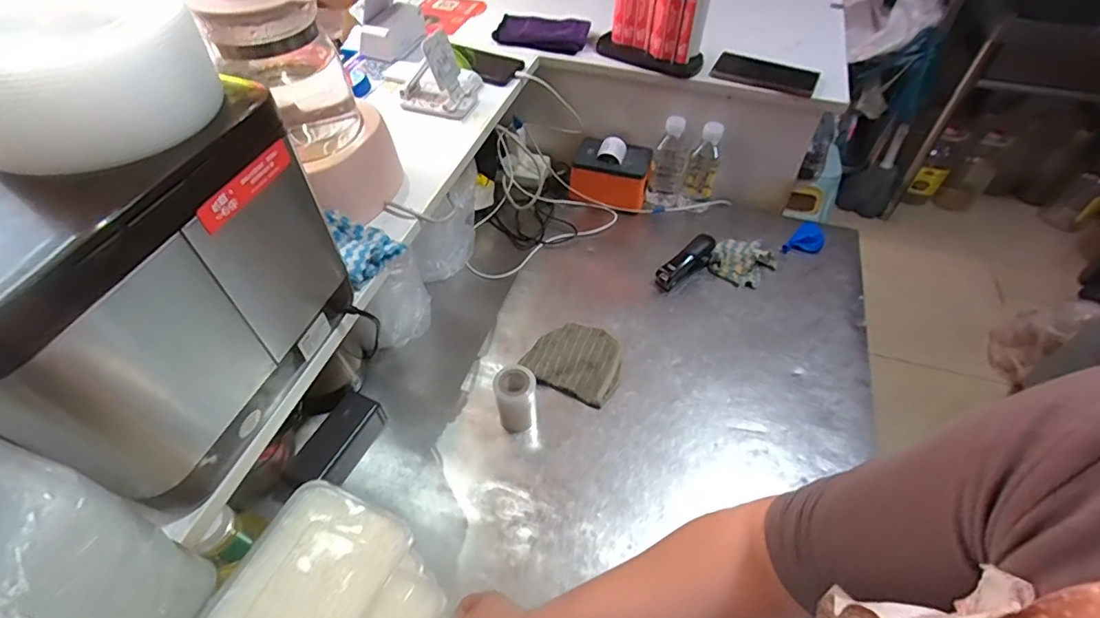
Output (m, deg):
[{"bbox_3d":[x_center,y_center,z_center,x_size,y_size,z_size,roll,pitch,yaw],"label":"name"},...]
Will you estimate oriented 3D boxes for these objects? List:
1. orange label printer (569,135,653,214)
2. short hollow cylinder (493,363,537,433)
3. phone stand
[{"bbox_3d":[0.111,-0.246,0.963,0.144,0.091,0.099,18,54,13],"label":"orange label printer"},{"bbox_3d":[-0.045,0.118,0.680,0.056,0.080,0.054,-2,52,-2],"label":"short hollow cylinder"},{"bbox_3d":[-0.159,-0.346,0.767,0.099,0.102,0.093,15,52,12],"label":"phone stand"}]

